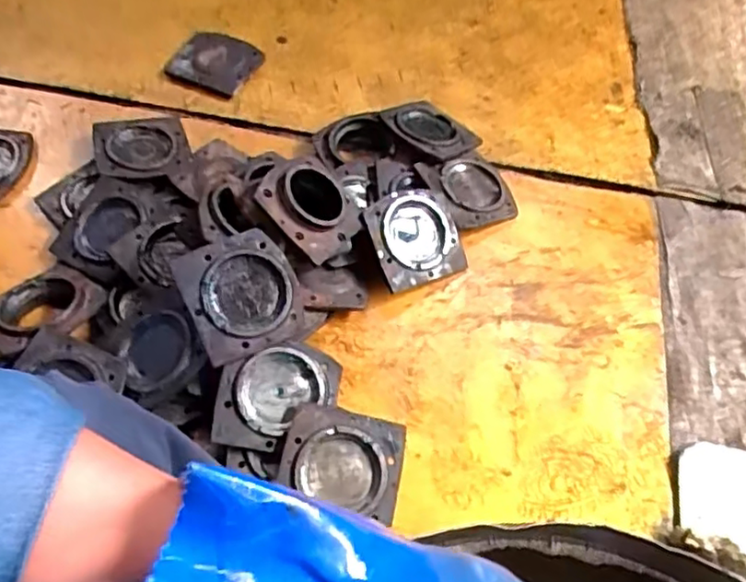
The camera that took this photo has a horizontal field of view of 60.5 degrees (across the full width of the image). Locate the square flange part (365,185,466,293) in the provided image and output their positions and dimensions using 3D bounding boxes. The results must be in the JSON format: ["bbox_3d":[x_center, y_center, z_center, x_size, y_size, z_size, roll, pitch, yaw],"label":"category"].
[{"bbox_3d":[0.076,-0.092,1.067,0.162,0.018,0.167,-18,85,-23],"label":"square flange part"}]

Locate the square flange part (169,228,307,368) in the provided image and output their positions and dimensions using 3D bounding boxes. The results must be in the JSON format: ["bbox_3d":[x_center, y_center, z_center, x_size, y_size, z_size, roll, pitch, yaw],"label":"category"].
[{"bbox_3d":[-0.185,0.003,0.906,0.161,0.044,0.177,-18,81,-14],"label":"square flange part"}]

